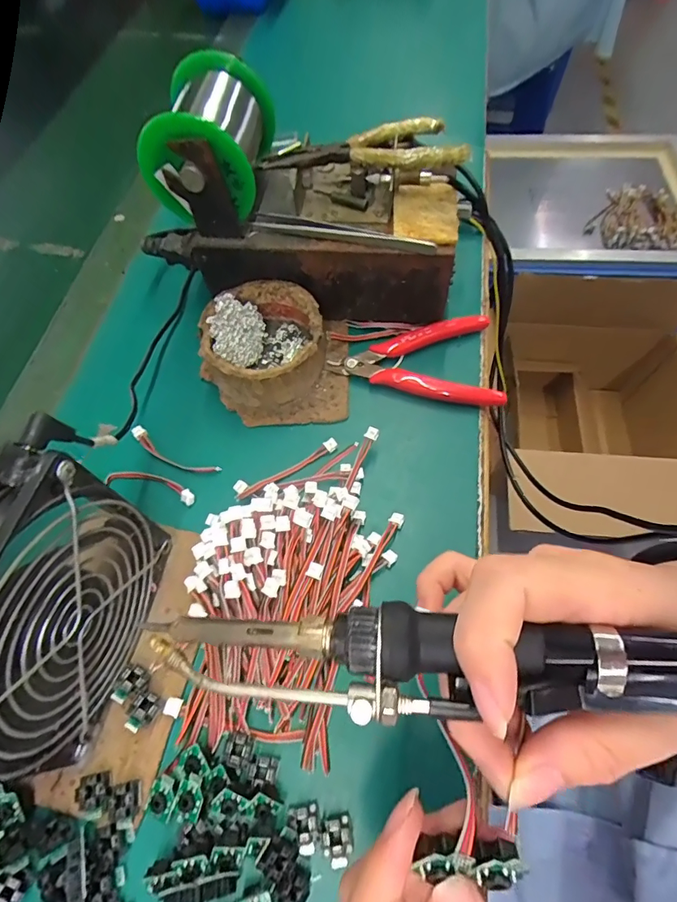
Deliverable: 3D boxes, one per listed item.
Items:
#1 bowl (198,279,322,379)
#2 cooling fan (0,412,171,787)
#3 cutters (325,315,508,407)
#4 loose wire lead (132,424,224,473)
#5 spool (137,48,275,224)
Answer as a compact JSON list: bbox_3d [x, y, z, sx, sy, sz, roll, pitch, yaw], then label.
[{"bbox_3d":[-0.053,-0.077,0.325,0.081,0.040,0.080,-1,62,1],"label":"bowl"},{"bbox_3d":[-0.125,0.071,0.206,0.025,0.130,0.126,11,63,8],"label":"cooling fan"},{"bbox_3d":[0.062,-0.075,0.337,0.121,0.014,0.072,13,64,9],"label":"cutters"},{"bbox_3d":[-0.114,0.002,0.313,0.072,0.005,0.014,26,68,15],"label":"loose wire lead"},{"bbox_3d":[-0.081,-0.203,0.291,0.069,0.056,0.084,8,63,6],"label":"spool"}]

